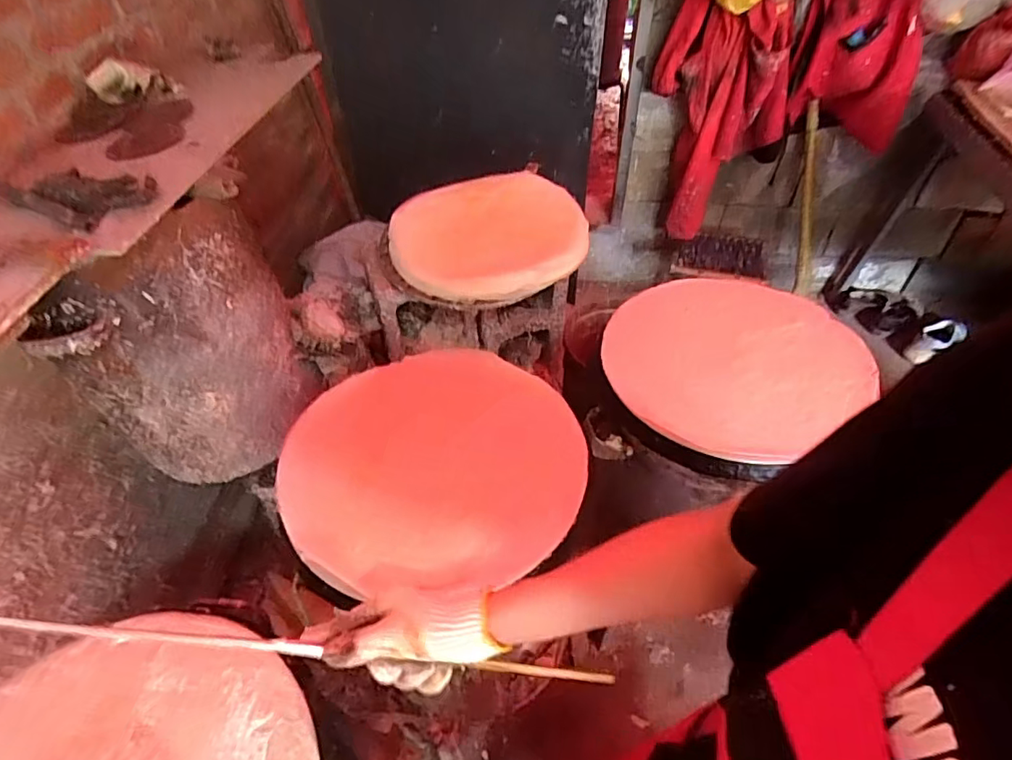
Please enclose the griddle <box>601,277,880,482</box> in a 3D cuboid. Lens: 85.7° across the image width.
[{"bbox_3d":[0.333,-0.036,0.818,0.396,0.040,0.332,-29,52,-24],"label":"griddle"}]

